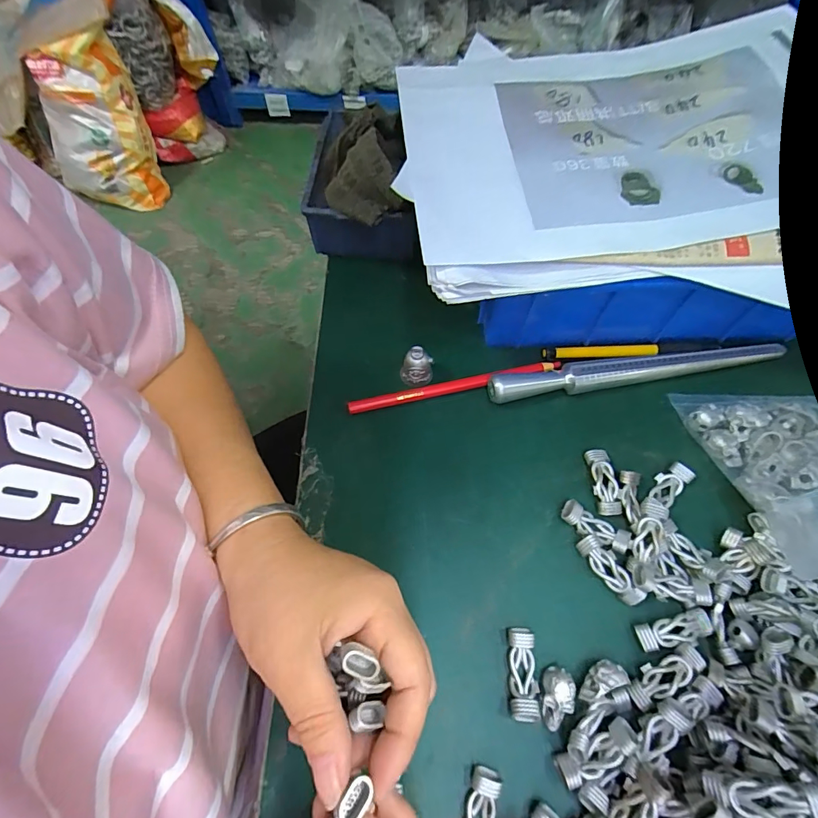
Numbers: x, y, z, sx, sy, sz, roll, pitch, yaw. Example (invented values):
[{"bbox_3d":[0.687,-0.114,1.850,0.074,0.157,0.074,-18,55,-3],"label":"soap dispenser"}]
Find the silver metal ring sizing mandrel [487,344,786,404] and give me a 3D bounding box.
[{"bbox_3d":[0.175,-0.030,0.336,0.232,0.021,0.018,-9,63,-4],"label":"silver metal ring sizing mandrel"}]

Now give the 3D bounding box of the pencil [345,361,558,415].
[{"bbox_3d":[0.036,-0.017,0.337,0.165,0.010,0.005,-12,21,-4],"label":"pencil"}]

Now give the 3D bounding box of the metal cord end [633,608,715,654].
[{"bbox_3d":[0.158,0.132,0.260,0.044,0.007,0.015,-12,64,-6],"label":"metal cord end"}]

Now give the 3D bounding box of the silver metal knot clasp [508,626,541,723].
[{"bbox_3d":[0.066,0.153,0.252,0.016,0.011,0.045,4,63,2],"label":"silver metal knot clasp"}]

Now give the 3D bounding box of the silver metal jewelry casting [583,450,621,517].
[{"bbox_3d":[0.134,0.050,0.302,0.016,0.008,0.046,-3,63,-2],"label":"silver metal jewelry casting"}]

